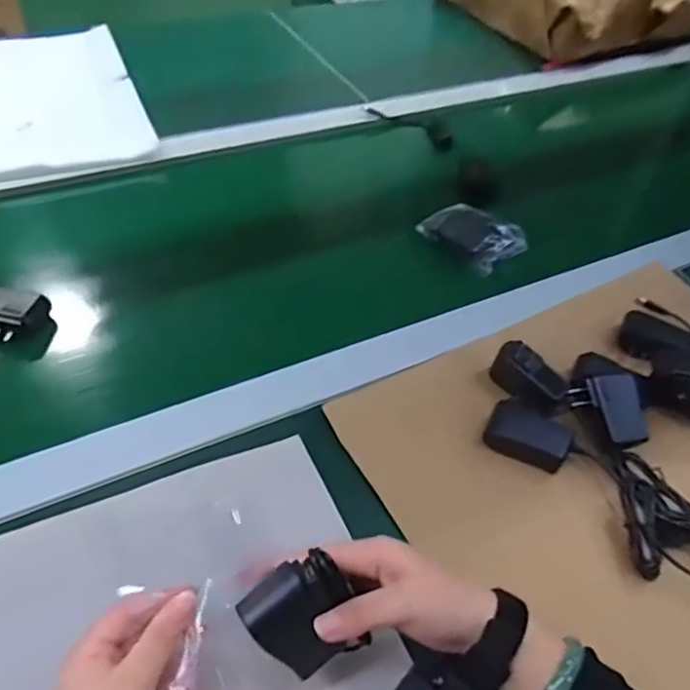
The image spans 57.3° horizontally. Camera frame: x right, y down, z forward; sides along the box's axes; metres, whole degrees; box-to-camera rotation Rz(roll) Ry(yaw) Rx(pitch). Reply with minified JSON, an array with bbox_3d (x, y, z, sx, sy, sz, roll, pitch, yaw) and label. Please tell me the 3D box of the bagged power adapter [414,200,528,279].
[{"bbox_3d":[0.160,-0.141,0.789,0.121,0.041,0.080,32,52,21],"label":"bagged power adapter"}]

